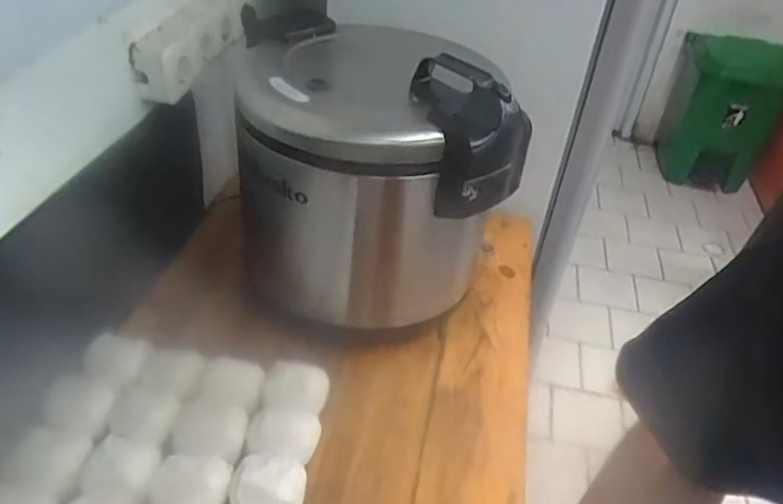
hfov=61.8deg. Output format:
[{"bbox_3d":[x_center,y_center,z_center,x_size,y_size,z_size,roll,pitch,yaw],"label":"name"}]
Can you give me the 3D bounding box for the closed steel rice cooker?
[{"bbox_3d":[-0.044,-0.118,0.890,0.312,0.321,0.329,-6,39,-15],"label":"closed steel rice cooker"}]

